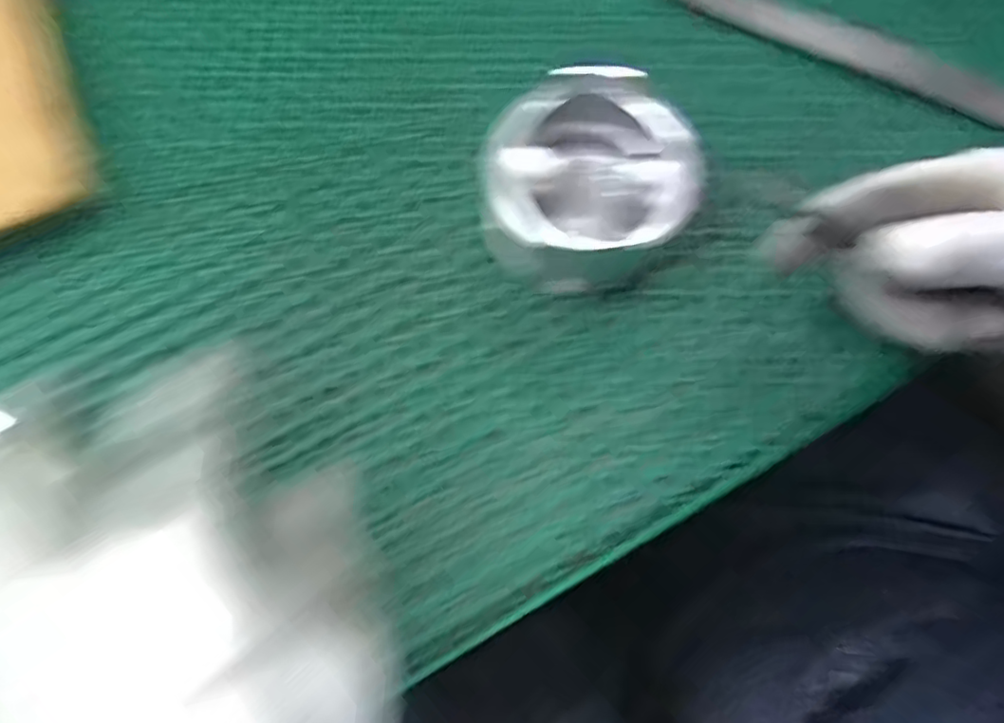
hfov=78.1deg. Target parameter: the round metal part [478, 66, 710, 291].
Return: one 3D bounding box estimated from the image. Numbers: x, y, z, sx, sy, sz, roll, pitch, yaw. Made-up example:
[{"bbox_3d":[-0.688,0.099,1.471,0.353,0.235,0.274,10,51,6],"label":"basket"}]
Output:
[{"bbox_3d":[0.037,-0.073,0.267,0.084,0.055,0.078,0,75,-1],"label":"round metal part"}]

